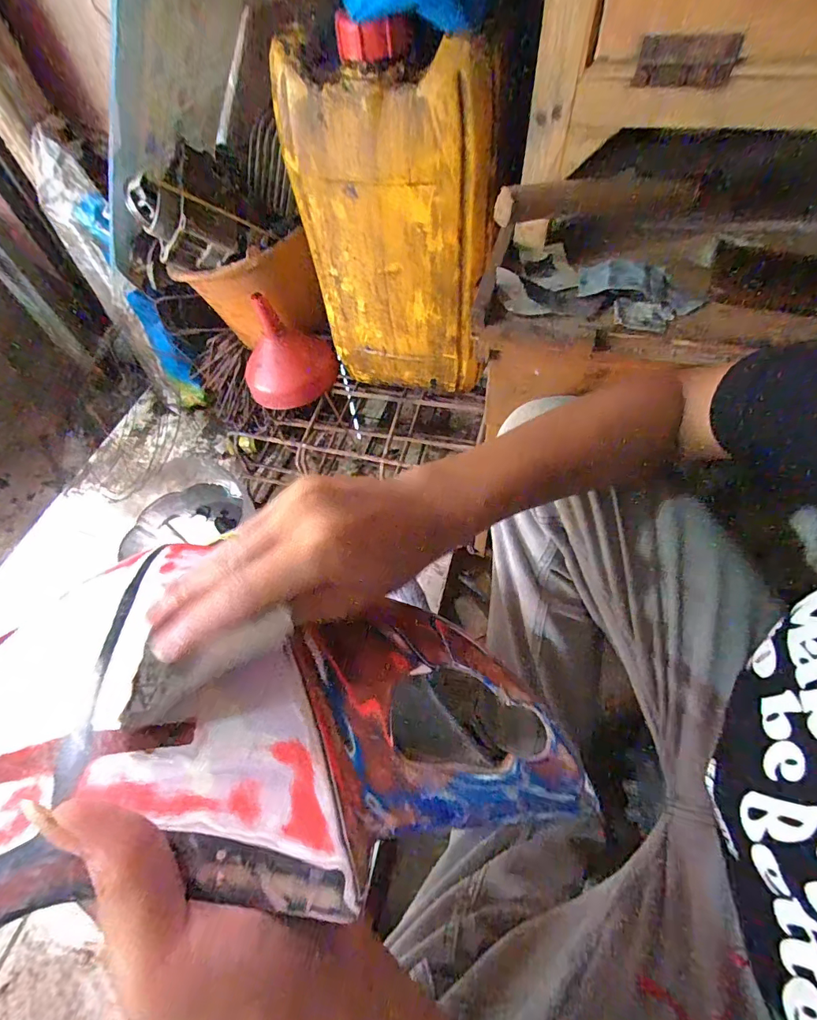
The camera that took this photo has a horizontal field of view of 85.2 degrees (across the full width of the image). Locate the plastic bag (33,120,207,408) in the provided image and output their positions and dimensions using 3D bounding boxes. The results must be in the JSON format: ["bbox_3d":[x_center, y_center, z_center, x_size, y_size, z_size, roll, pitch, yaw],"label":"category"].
[{"bbox_3d":[-0.525,-0.393,0.851,0.102,0.462,0.164,-27,62,-12],"label":"plastic bag"}]

